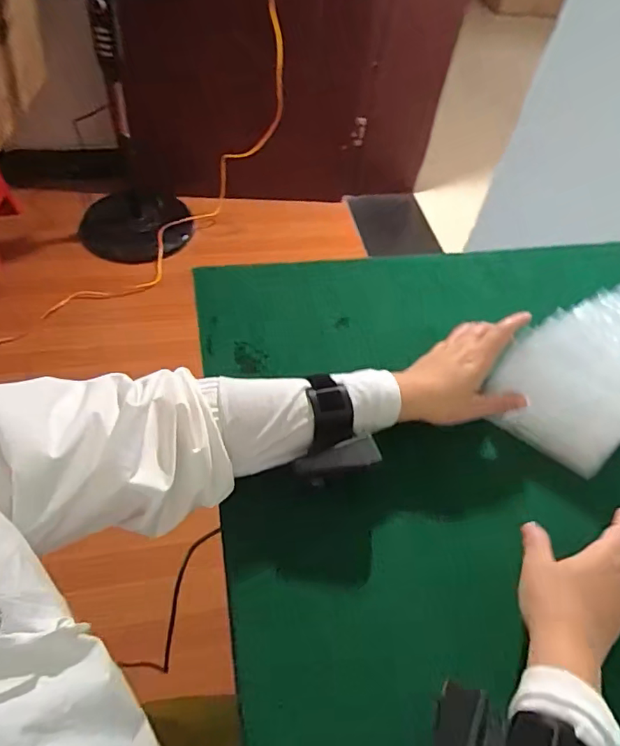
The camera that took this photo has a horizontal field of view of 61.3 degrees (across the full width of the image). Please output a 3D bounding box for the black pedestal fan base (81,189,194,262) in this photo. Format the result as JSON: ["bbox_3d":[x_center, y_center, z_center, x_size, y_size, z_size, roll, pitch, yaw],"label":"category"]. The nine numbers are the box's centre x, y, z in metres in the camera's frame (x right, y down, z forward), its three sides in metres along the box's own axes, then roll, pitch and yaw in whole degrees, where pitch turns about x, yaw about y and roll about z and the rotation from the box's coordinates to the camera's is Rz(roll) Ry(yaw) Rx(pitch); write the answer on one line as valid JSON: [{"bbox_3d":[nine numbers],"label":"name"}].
[{"bbox_3d":[-0.583,-0.493,1.726,0.365,0.106,0.278,10,52,3],"label":"black pedestal fan base"}]

